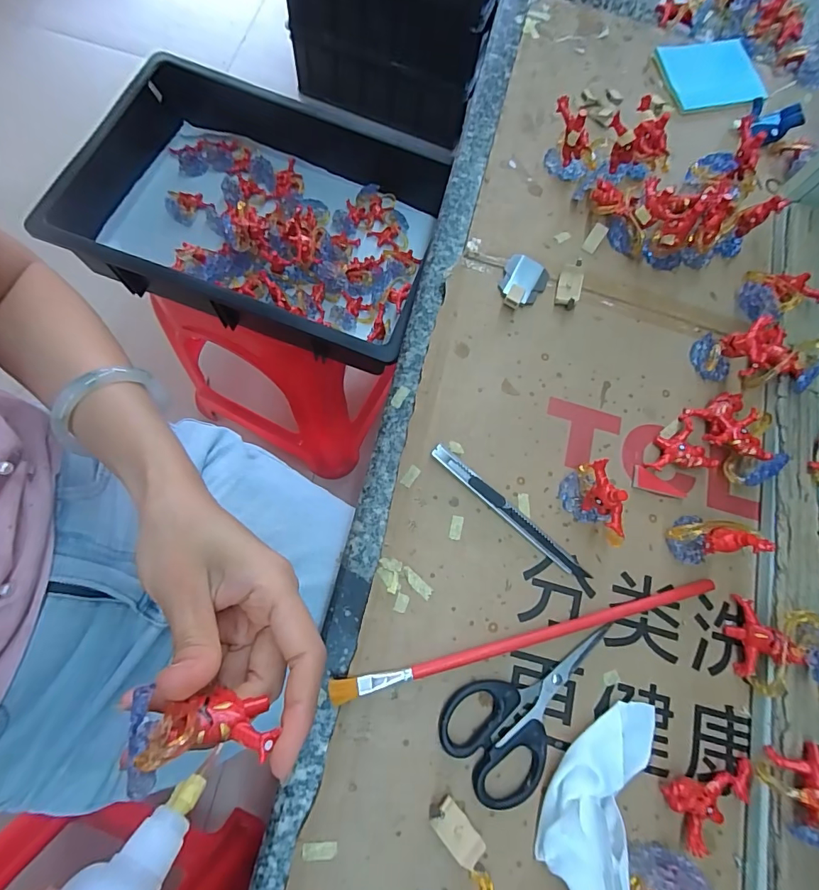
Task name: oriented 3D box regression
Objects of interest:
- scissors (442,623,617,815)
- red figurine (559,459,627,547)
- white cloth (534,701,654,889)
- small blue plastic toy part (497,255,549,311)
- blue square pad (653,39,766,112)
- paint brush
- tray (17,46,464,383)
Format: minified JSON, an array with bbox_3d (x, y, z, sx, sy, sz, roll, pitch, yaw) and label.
[{"bbox_3d":[0.078,0.154,0.271,0.118,0.007,0.062,-34,80,-14],"label":"scissors"},{"bbox_3d":[0.124,0.038,0.293,0.027,0.047,0.053,-22,77,-11],"label":"red figurine"},{"bbox_3d":[0.106,0.201,0.254,0.049,0.027,0.116,28,59,6],"label":"white cloth"},{"bbox_3d":[0.086,-0.126,0.352,0.034,0.010,0.045,37,74,5],"label":"small blue plastic toy part"},{"bbox_3d":[0.294,-0.363,0.438,0.093,0.004,0.085,-10,75,-9],"label":"blue square pad"},{"bbox_3d":[0.080,0.120,0.280,0.257,0.013,0.011,-11,75,-9],"label":"paint brush"},{"bbox_3d":[-0.185,-0.295,0.588,0.446,0.105,0.311,21,73,1],"label":"tray"}]

